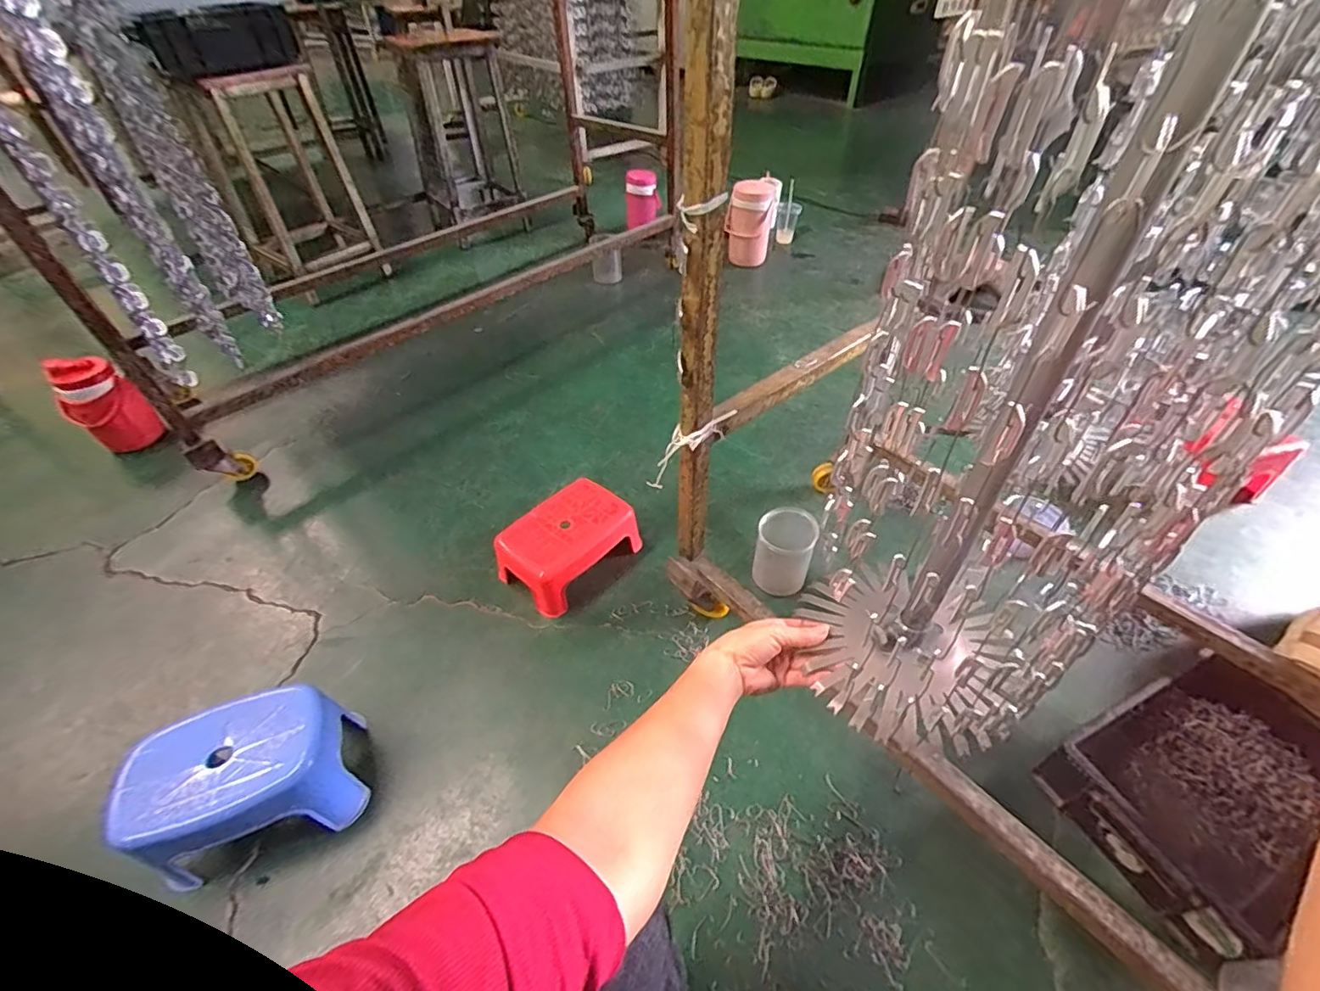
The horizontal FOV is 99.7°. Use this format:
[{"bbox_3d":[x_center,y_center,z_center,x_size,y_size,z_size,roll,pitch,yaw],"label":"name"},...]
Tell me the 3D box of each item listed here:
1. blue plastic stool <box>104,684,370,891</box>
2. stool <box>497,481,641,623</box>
[{"bbox_3d":[-0.535,0.378,0.729,0.245,0.140,0.165,-16,47,-16],"label":"blue plastic stool"},{"bbox_3d":[-0.172,0.091,1.044,0.165,0.103,0.240,32,54,28],"label":"stool"}]

